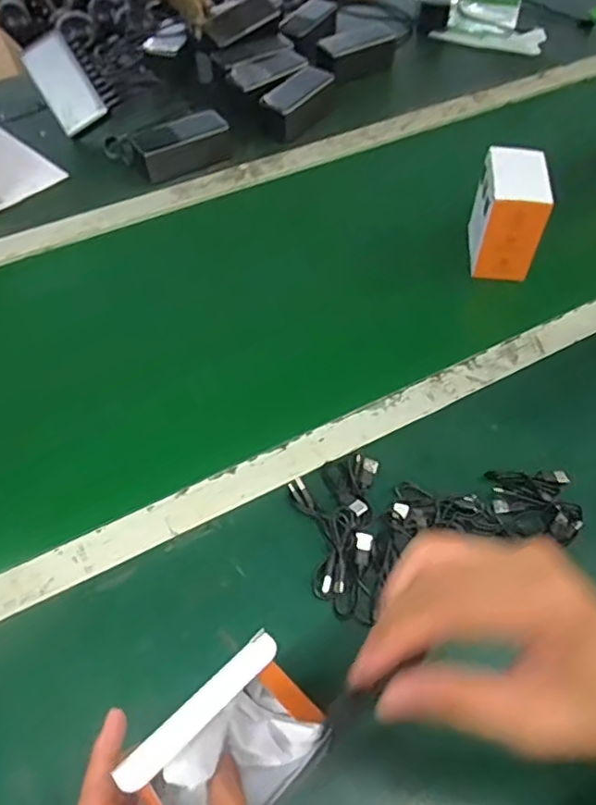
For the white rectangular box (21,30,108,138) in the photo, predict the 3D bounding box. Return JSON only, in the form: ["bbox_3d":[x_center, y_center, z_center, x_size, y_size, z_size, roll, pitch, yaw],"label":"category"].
[{"bbox_3d":[-0.335,-0.454,0.872,0.072,0.126,0.015,-27,13,13],"label":"white rectangular box"}]

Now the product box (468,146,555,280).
[{"bbox_3d":[0.252,-0.227,0.734,0.065,0.111,0.122,5,54,3],"label":"product box"}]

